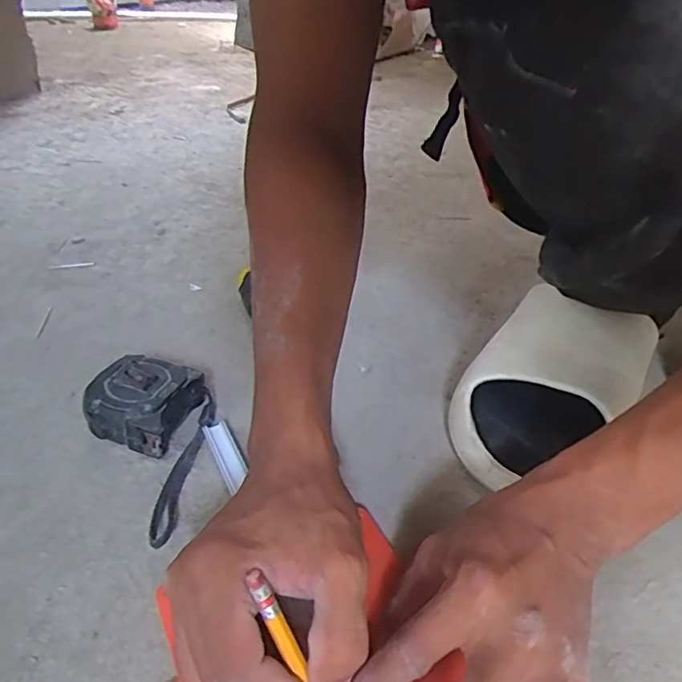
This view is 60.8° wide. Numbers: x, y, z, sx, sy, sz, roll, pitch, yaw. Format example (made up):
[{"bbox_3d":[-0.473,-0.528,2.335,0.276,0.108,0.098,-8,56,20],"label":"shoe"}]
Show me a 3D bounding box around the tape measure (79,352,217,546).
[{"bbox_3d":[-0.131,0.065,0.372,0.075,0.039,0.132,4,36,1],"label":"tape measure"}]

